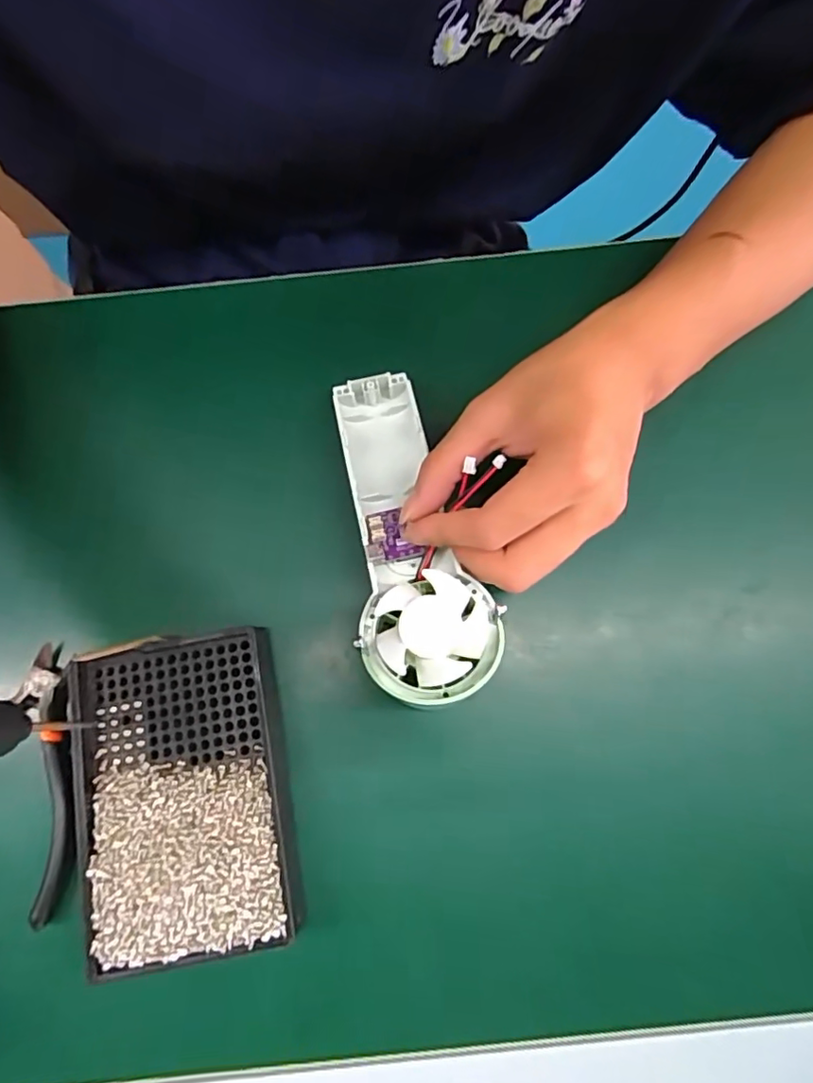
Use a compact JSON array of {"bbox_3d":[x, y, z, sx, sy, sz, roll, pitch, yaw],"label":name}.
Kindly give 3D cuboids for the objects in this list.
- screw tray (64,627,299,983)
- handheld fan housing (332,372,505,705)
[{"bbox_3d":[-0.106,0.116,0.261,0.098,0.018,0.135,-11,77,-2],"label":"screw tray"},{"bbox_3d":[-0.001,-0.010,0.279,0.060,0.025,0.172,-12,63,-2],"label":"handheld fan housing"}]

